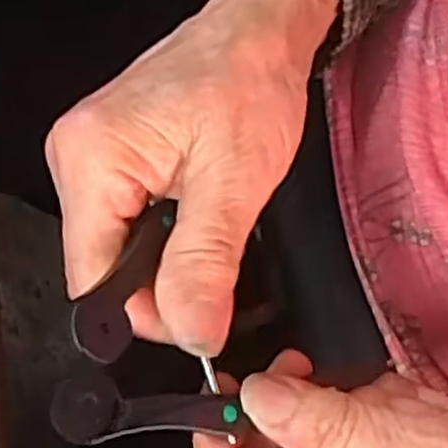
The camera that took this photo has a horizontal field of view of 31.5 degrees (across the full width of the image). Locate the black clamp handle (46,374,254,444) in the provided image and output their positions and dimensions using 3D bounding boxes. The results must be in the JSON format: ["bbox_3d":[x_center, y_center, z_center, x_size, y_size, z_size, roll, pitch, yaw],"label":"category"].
[{"bbox_3d":[-0.019,0.051,0.216,0.055,0.005,0.016,7,69,-27],"label":"black clamp handle"}]

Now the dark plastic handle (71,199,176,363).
[{"bbox_3d":[-0.026,0.015,0.216,0.015,0.006,0.053,19,49,6],"label":"dark plastic handle"}]

